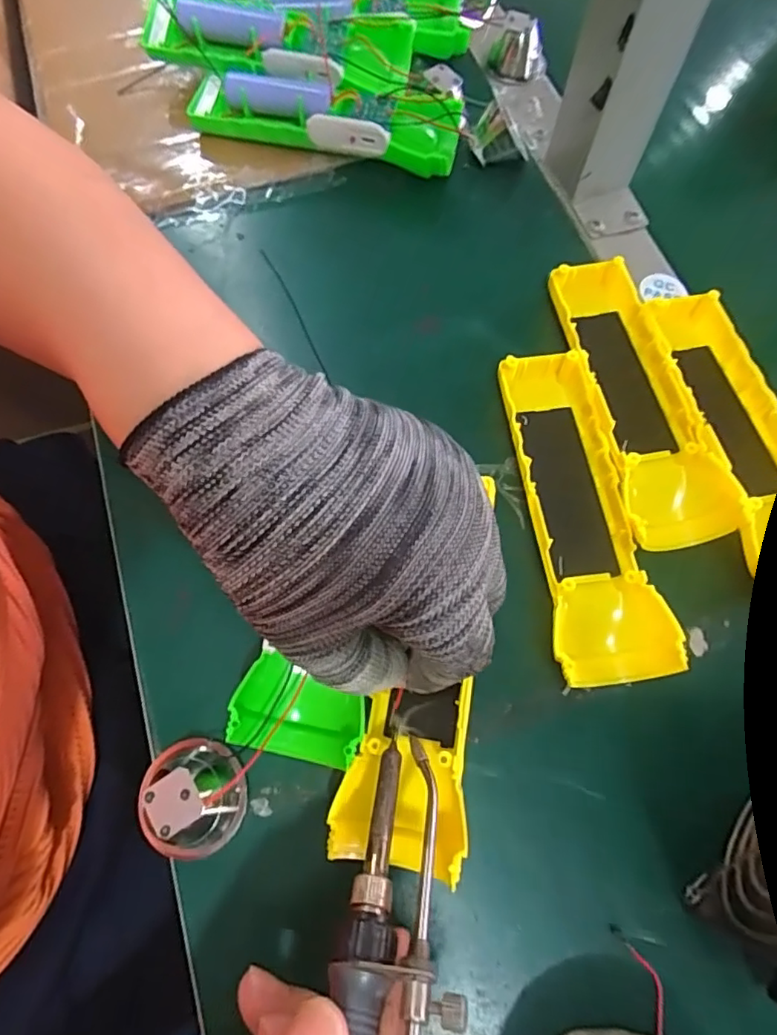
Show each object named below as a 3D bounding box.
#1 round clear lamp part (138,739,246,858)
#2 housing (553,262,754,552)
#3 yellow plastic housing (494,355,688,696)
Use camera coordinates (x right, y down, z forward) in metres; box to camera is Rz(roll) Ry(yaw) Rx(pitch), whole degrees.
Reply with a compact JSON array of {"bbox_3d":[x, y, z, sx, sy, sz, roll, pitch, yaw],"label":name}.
[{"bbox_3d":[-0.080,0.112,0.220,0.040,0.027,0.043,0,69,0],"label":"round clear lamp part"},{"bbox_3d":[0.121,-0.062,0.285,0.049,0.025,0.159,-12,69,-4],"label":"housing"},{"bbox_3d":[0.089,-0.006,0.265,0.044,0.025,0.162,-6,69,-2],"label":"yellow plastic housing"}]

